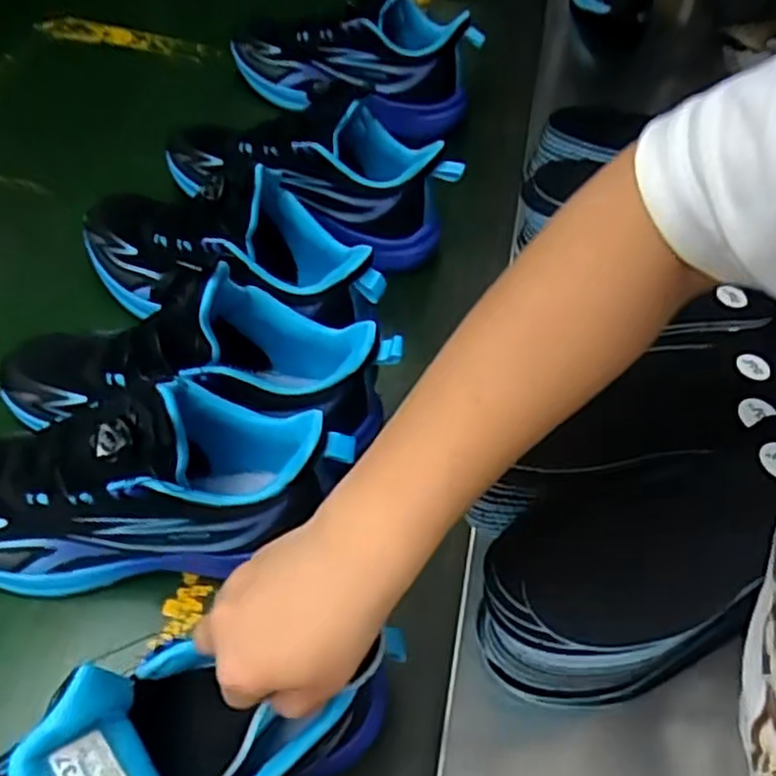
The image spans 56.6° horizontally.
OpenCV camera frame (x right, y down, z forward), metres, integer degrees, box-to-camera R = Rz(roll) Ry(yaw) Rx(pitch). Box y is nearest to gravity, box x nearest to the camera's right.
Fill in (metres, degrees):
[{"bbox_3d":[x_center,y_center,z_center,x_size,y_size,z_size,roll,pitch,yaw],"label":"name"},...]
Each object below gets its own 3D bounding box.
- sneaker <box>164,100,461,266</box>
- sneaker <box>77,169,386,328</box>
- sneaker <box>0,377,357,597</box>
[{"bbox_3d":[-0.072,-0.210,0.660,0.286,0.116,0.082,18,55,11],"label":"sneaker"},{"bbox_3d":[-0.130,-0.114,0.576,0.278,0.125,0.099,7,52,21],"label":"sneaker"},{"bbox_3d":[-0.163,0.056,0.453,0.274,0.126,0.089,-11,53,5],"label":"sneaker"}]

